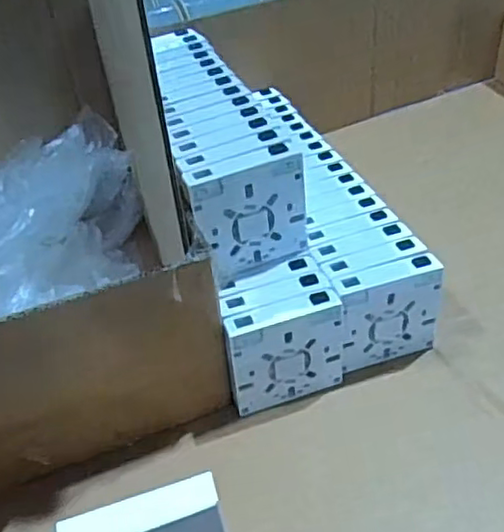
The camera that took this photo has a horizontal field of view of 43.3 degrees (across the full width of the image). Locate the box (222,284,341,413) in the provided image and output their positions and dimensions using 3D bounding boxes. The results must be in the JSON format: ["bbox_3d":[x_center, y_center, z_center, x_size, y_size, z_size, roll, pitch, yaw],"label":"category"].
[{"bbox_3d":[0.025,0.065,0.478,0.088,0.083,0.023,-16,41,-13],"label":"box"}]

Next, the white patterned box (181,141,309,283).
[{"bbox_3d":[-0.002,-0.040,0.472,0.085,0.086,0.025,-20,42,-17],"label":"white patterned box"}]

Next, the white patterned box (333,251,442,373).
[{"bbox_3d":[0.105,0.038,0.500,0.084,0.084,0.025,-15,41,-11],"label":"white patterned box"}]

